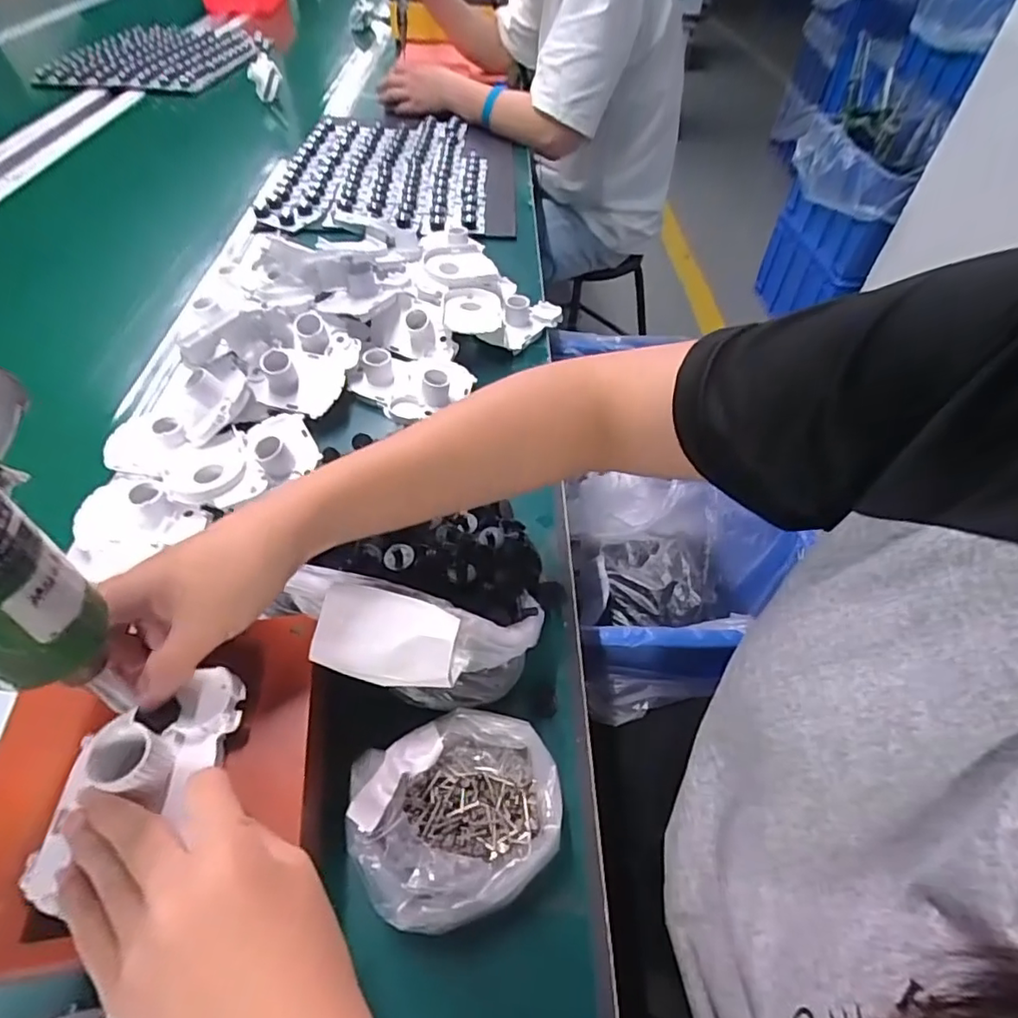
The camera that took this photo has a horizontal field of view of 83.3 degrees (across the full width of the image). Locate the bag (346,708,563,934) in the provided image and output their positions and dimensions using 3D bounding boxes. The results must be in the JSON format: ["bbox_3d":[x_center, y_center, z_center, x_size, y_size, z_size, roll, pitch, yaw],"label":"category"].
[{"bbox_3d":[-0.029,0.172,0.324,0.113,0.037,0.096,-19,53,-18],"label":"bag"}]

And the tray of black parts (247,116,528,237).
[{"bbox_3d":[-0.168,-0.530,0.913,0.366,0.034,0.473,4,49,1],"label":"tray of black parts"}]

